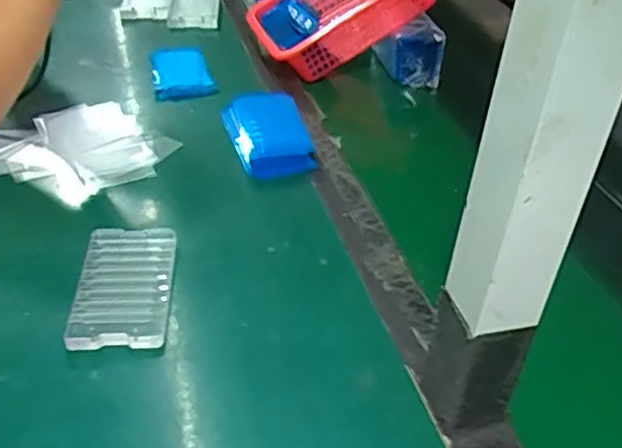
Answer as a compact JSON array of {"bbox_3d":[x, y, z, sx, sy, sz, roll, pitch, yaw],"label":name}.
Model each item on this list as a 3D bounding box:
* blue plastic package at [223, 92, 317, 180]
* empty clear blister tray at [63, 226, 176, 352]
[{"bbox_3d":[-0.045,-0.098,0.716,0.077,0.023,0.141,-7,39,-13],"label":"blue plastic package"},{"bbox_3d":[-0.141,0.047,0.526,0.068,0.017,0.117,-1,38,-5],"label":"empty clear blister tray"}]

